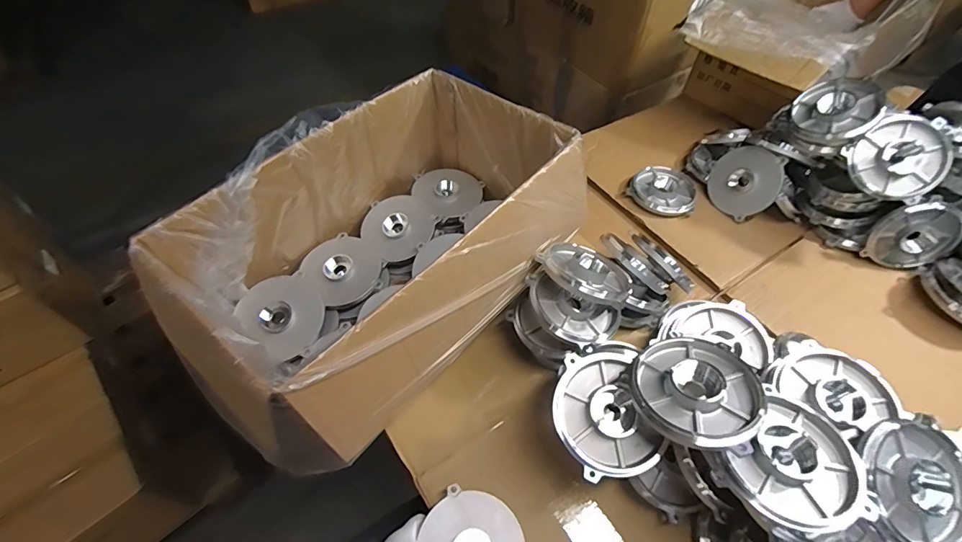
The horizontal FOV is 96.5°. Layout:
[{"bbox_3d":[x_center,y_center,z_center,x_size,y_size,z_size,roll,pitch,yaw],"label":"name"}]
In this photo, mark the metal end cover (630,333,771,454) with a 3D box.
[{"bbox_3d":[0.204,0.106,0.405,0.110,0.044,0.110,23,52,32],"label":"metal end cover"}]

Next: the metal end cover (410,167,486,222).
[{"bbox_3d":[-0.052,-0.133,0.700,0.106,0.021,0.120,-27,58,-19],"label":"metal end cover"}]

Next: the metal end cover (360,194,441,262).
[{"bbox_3d":[-0.124,-0.070,0.648,0.108,0.020,0.116,-36,62,-24],"label":"metal end cover"}]

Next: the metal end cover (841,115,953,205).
[{"bbox_3d":[0.590,-0.162,0.602,0.113,0.023,0.119,43,102,9],"label":"metal end cover"}]

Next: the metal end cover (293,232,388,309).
[{"bbox_3d":[-0.195,-0.005,0.600,0.108,0.020,0.099,33,59,21],"label":"metal end cover"}]

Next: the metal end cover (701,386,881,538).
[{"bbox_3d":[0.269,0.159,0.366,0.108,0.033,0.110,32,59,21],"label":"metal end cover"}]

